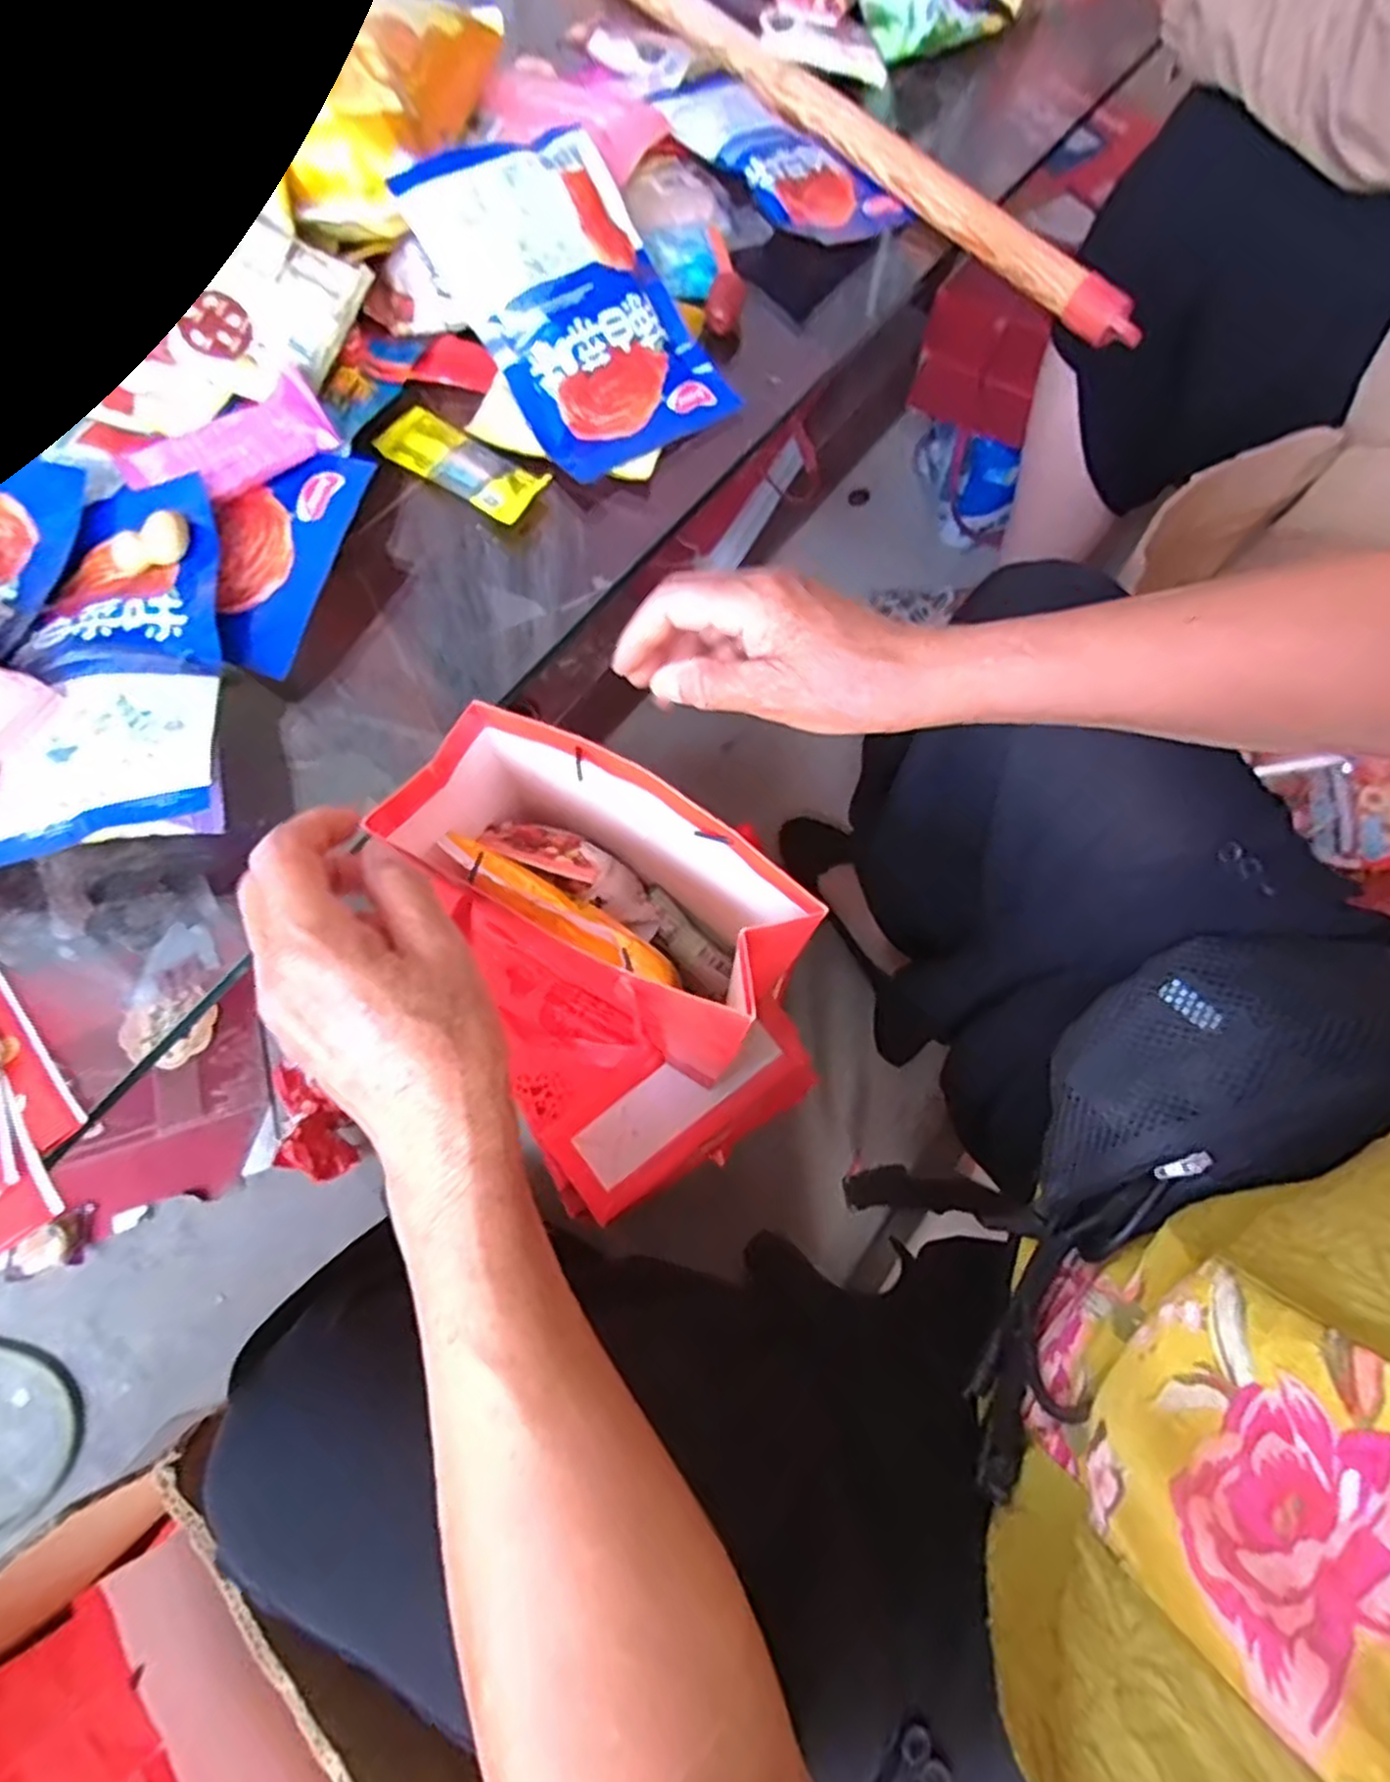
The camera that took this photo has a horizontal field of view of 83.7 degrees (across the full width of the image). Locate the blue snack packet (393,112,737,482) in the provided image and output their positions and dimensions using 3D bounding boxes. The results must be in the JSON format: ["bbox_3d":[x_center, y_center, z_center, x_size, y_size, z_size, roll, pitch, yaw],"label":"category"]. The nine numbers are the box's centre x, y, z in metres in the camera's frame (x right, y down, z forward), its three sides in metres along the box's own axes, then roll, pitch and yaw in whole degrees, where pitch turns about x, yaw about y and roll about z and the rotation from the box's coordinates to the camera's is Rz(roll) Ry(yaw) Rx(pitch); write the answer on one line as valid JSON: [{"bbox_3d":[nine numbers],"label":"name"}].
[{"bbox_3d":[-0.064,-0.319,0.423,0.110,0.019,0.168,-38,108,-13],"label":"blue snack packet"}]

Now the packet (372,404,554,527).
[{"bbox_3d":[-0.128,-0.233,0.421,0.093,0.008,0.039,31,71,10],"label":"packet"}]

